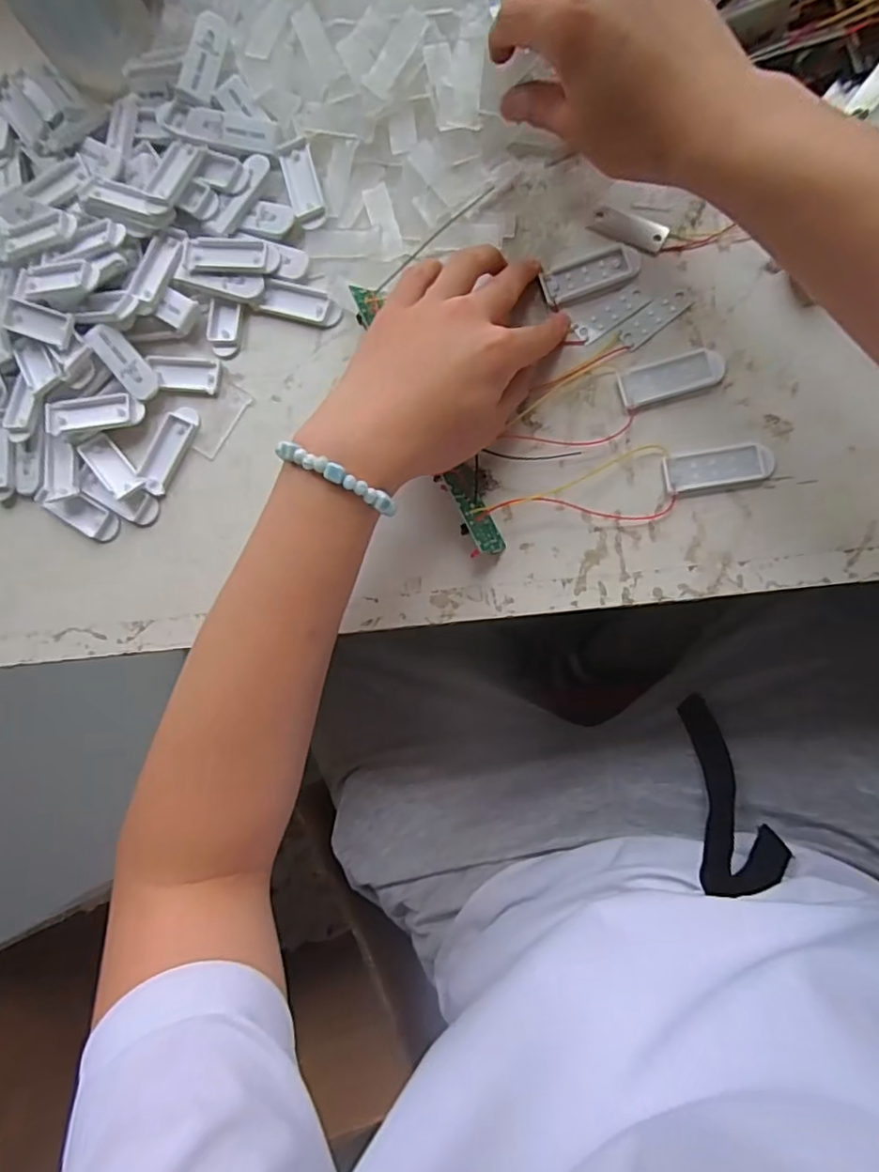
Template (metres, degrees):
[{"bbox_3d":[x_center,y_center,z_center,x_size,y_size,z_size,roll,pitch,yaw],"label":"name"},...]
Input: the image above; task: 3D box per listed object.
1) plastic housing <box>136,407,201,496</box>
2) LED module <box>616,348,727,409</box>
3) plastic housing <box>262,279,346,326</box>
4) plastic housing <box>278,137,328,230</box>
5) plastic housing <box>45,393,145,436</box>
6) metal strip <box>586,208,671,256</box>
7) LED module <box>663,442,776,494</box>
[{"bbox_3d":[-0.169,-0.085,0.377,0.020,0.006,0.056,26,90,8],"label":"plastic housing"},{"bbox_3d":[0.131,-0.118,0.341,0.056,0.006,0.024,-17,84,6],"label":"LED module"},{"bbox_3d":[-0.085,-0.175,0.374,0.051,0.005,0.020,17,88,8],"label":"plastic housing"},{"bbox_3d":[-0.084,-0.249,0.372,0.019,0.004,0.053,-19,84,6],"label":"plastic housing"},{"bbox_3d":[-0.214,-0.108,0.375,0.056,0.013,0.021,-10,85,7],"label":"plastic housing"},{"bbox_3d":[0.109,-0.208,0.350,0.045,0.004,0.018,27,90,8],"label":"metal strip"},{"bbox_3d":[0.154,-0.065,0.333,0.057,0.005,0.021,-9,85,7],"label":"LED module"}]

